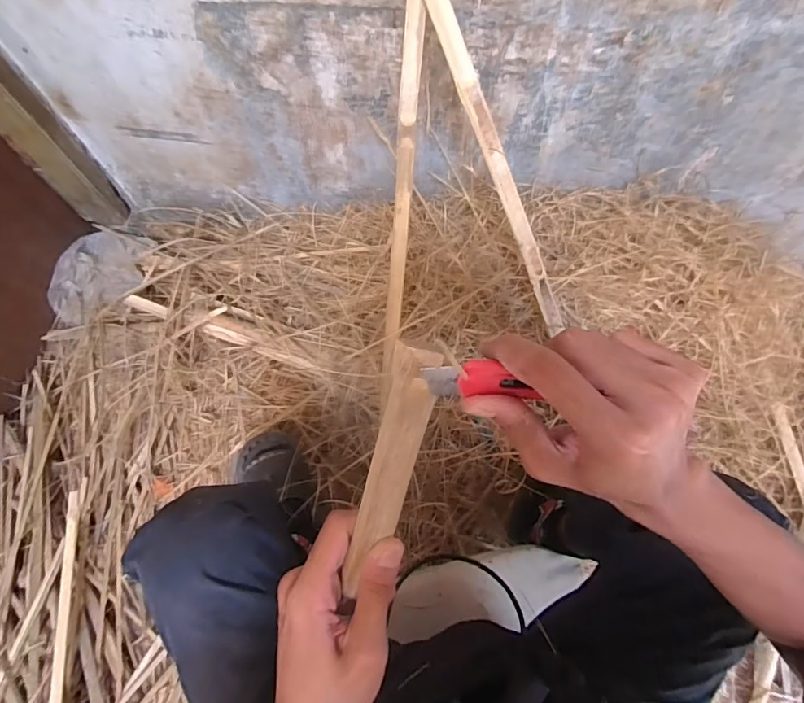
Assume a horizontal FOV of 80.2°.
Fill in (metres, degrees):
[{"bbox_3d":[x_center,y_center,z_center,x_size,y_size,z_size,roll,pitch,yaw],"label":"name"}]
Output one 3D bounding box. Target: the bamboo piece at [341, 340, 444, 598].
[{"bbox_3d":[-0.009,0.077,0.280,0.025,0.010,0.171,18,112,9],"label":"bamboo piece"}]

